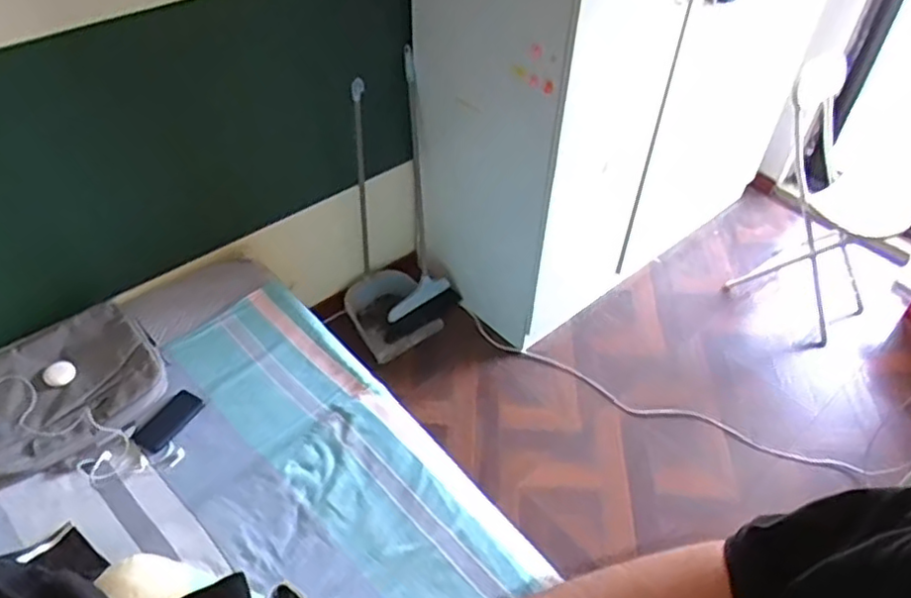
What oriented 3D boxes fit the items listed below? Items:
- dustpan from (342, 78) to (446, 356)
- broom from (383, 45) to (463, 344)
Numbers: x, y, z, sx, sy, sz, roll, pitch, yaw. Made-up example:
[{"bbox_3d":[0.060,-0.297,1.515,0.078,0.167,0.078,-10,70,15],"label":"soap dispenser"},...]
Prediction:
[{"bbox_3d":[-0.219,-0.213,1.879,0.247,0.767,0.193,-13,25,-13],"label":"dustpan"},{"bbox_3d":[-0.113,-0.285,1.951,0.216,0.790,0.190,-3,12,-4],"label":"broom"}]

